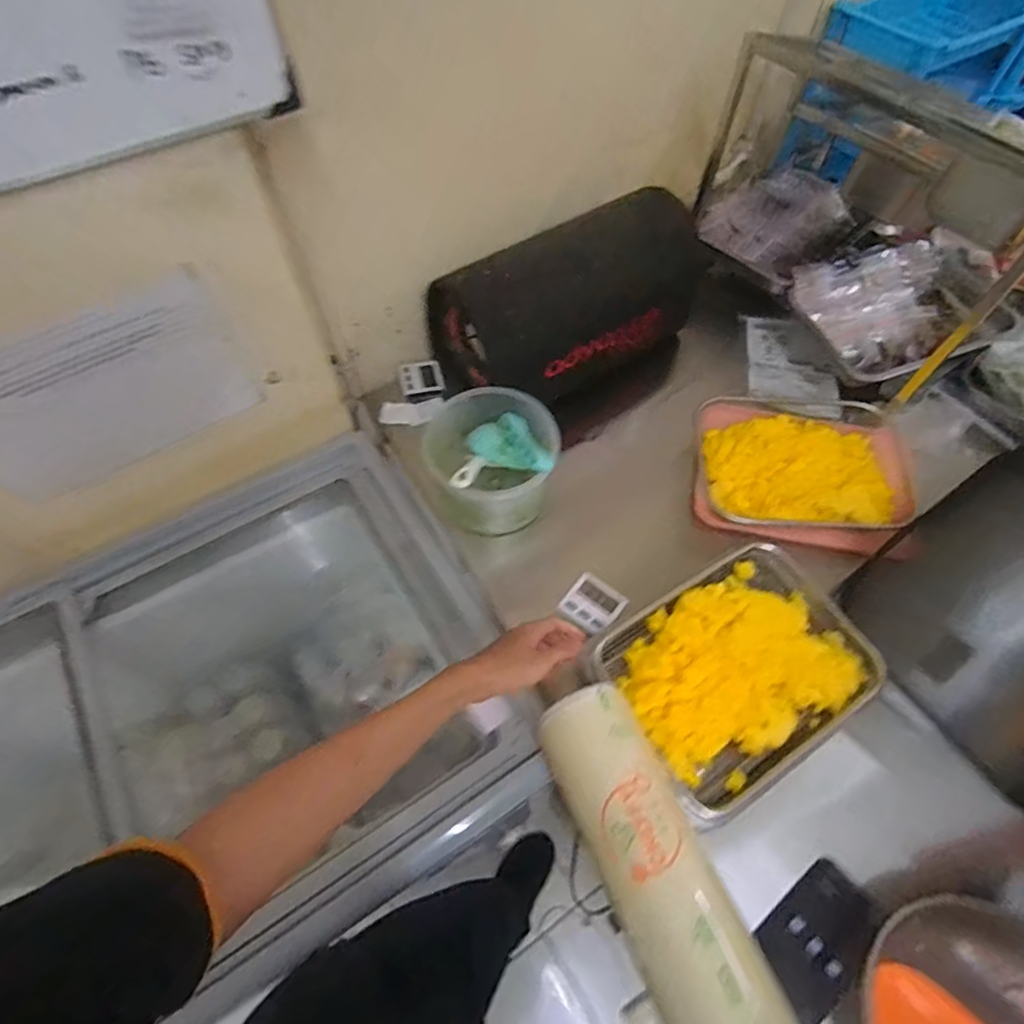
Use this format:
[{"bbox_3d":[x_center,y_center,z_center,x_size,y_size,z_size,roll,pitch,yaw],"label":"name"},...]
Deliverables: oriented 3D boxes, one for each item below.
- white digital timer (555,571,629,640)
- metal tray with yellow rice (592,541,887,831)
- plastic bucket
[{"bbox_3d":[0.103,0.122,0.749,0.069,0.019,0.072,31,64,20],"label":"white digital timer"},{"bbox_3d":[0.272,0.183,0.692,0.300,0.047,0.223,-28,61,-14],"label":"metal tray with yellow rice"},{"bbox_3d":[-0.023,-0.076,0.808,0.161,0.154,0.166,-1,58,2],"label":"plastic bucket"}]

